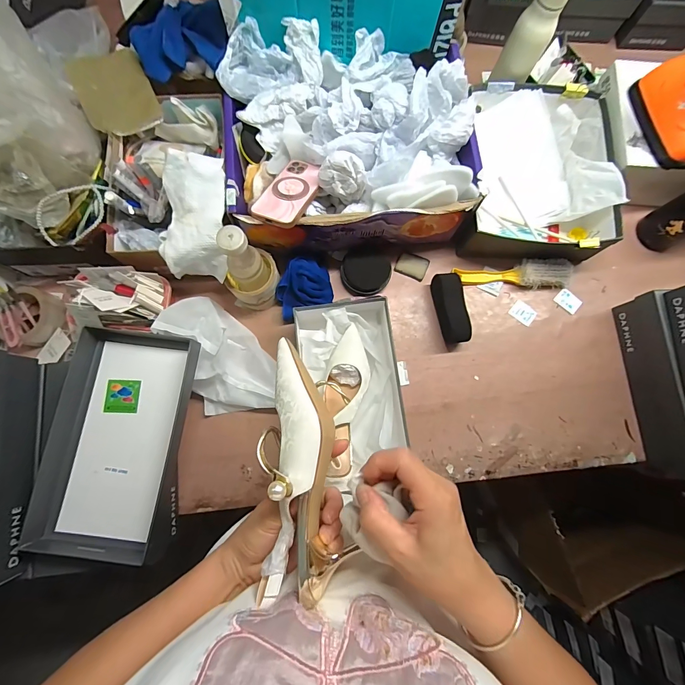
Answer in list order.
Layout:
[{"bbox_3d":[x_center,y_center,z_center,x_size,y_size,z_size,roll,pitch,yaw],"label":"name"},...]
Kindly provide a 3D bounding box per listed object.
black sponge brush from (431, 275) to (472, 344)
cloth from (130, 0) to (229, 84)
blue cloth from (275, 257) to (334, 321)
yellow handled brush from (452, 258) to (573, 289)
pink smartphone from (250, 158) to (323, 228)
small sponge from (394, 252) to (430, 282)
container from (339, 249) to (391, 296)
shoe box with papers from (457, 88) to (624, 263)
[{"bbox_3d":[0.193,-0.061,0.616,0.038,0.061,0.123,-8,80,-3],"label":"black sponge brush"},{"bbox_3d":[-0.266,-0.501,0.565,0.154,0.071,0.129,-27,81,-6],"label":"cloth"},{"bbox_3d":[-0.071,-0.101,0.619,0.107,0.057,0.081,-27,81,-6],"label":"blue cloth"},{"bbox_3d":[0.319,-0.129,0.643,0.217,0.034,0.050,1,80,-1],"label":"yellow handled brush"},{"bbox_3d":[-0.083,-0.241,0.542,0.075,0.013,0.143,19,62,2],"label":"pink smartphone"},{"bbox_3d":[0.135,-0.149,0.657,0.059,0.009,0.044,23,80,3],"label":"small sponge"},{"bbox_3d":[0.042,-0.128,0.639,0.089,0.030,0.078,20,80,2],"label":"container"},{"bbox_3d":[0.362,-0.314,0.643,0.276,0.097,0.318,5,80,-1],"label":"shoe box with papers"}]

